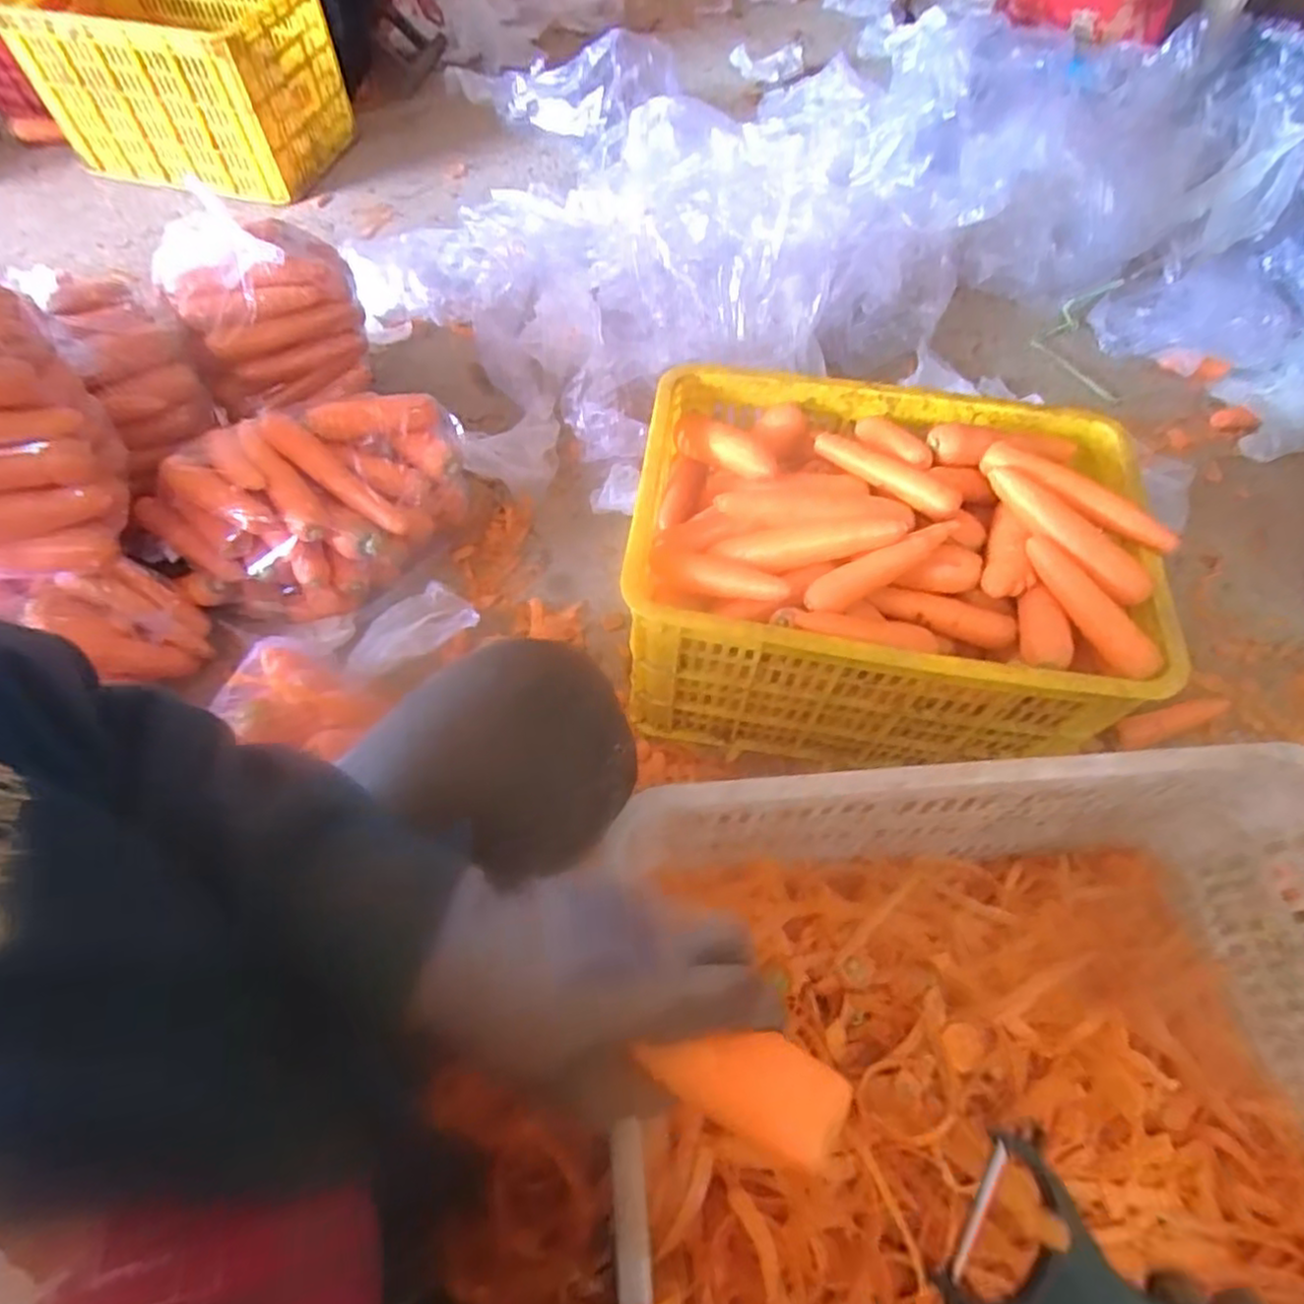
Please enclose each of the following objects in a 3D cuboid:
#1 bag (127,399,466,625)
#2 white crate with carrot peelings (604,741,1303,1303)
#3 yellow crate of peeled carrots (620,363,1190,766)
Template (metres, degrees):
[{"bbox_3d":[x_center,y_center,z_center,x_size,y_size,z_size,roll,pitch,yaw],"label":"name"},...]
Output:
[{"bbox_3d":[-0.452,-0.176,0.971,0.408,0.212,0.206,-15,61,-9],"label":"bag"},{"bbox_3d":[0.290,0.332,0.590,0.610,0.265,0.424,-2,60,-2],"label":"white crate with carrot peelings"},{"bbox_3d":[0.252,-0.088,0.854,0.519,0.280,0.371,6,60,2],"label":"yellow crate of peeled carrots"}]

